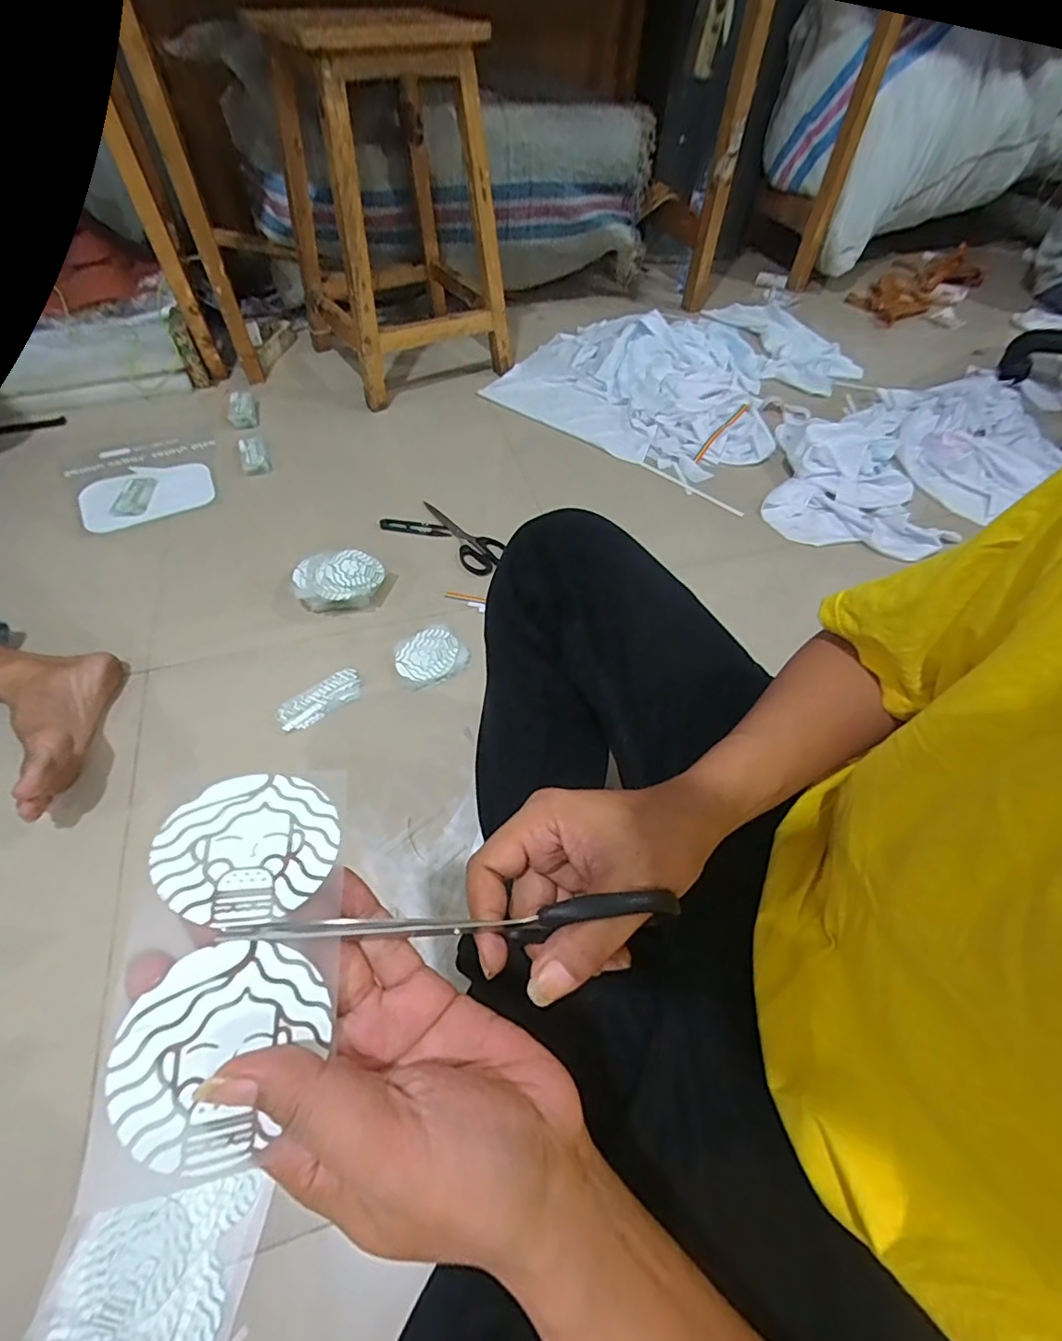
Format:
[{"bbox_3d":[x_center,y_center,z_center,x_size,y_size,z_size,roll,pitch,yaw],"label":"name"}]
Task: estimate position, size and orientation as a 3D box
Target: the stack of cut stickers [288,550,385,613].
[{"bbox_3d":[-0.276,-0.127,0.801,0.126,0.051,0.091,-13,57,-13],"label":"stack of cut stickers"}]

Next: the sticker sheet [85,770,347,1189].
[{"bbox_3d":[-0.111,0.103,0.212,0.070,0.012,0.133,4,58,-21],"label":"sticker sheet"}]

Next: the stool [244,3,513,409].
[{"bbox_3d":[-0.238,-0.811,1.006,0.305,0.500,0.346,-28,62,-21],"label":"stool"}]

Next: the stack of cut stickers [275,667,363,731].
[{"bbox_3d":[-0.268,0.038,0.710,0.110,0.006,0.049,-36,65,-25],"label":"stack of cut stickers"}]

